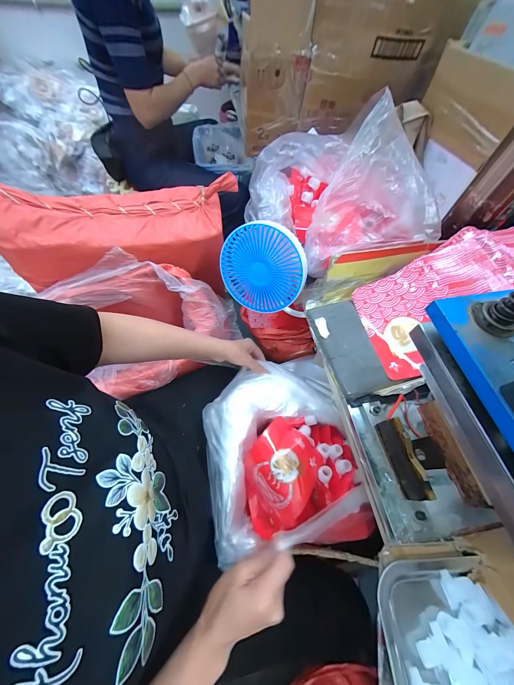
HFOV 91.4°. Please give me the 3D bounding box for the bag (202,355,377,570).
[{"bbox_3d":[0.041,0.173,0.451,0.275,0.178,0.308,-10,62,-8],"label":"bag"}]

